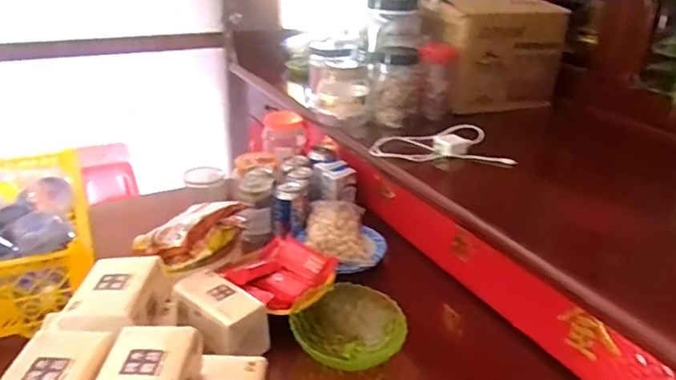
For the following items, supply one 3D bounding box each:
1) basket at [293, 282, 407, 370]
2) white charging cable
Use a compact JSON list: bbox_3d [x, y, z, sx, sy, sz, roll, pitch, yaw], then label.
[{"bbox_3d":[0.016,0.197,0.758,0.156,0.050,0.136,7,26,11],"label":"basket"},{"bbox_3d":[0.188,-0.086,0.978,0.241,0.041,0.112,6,26,9],"label":"white charging cable"}]

